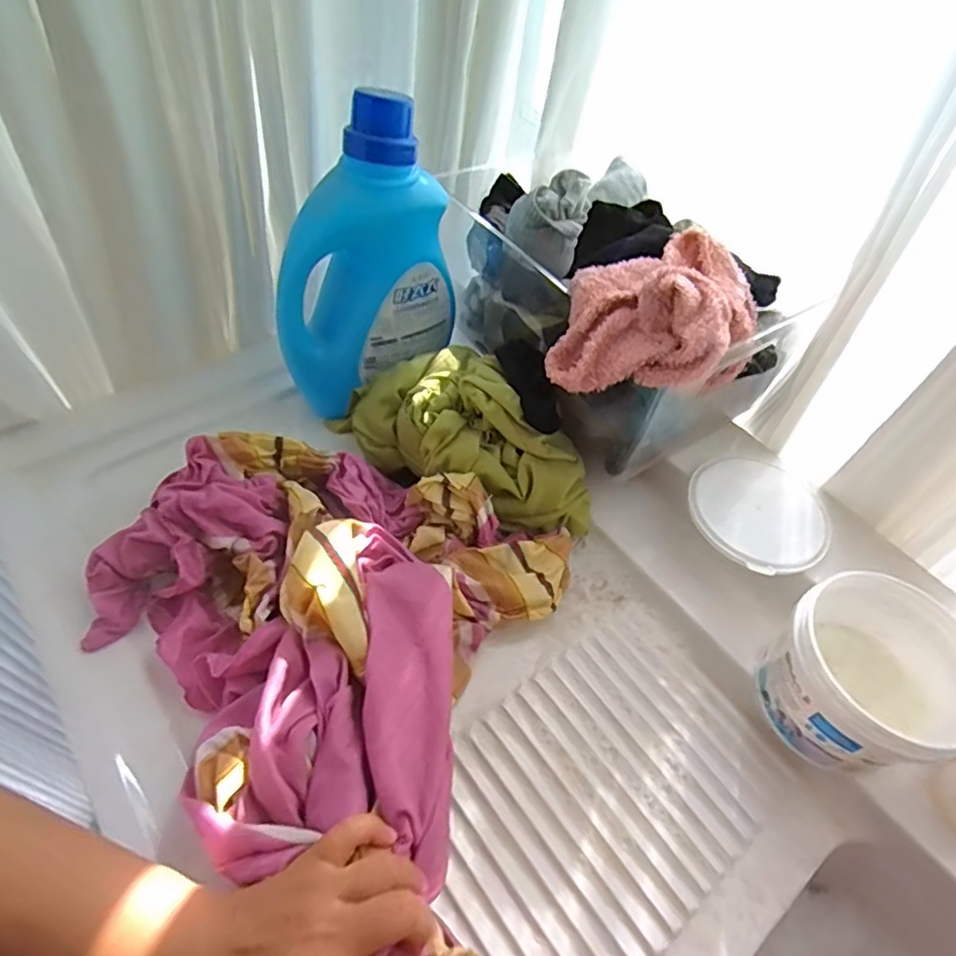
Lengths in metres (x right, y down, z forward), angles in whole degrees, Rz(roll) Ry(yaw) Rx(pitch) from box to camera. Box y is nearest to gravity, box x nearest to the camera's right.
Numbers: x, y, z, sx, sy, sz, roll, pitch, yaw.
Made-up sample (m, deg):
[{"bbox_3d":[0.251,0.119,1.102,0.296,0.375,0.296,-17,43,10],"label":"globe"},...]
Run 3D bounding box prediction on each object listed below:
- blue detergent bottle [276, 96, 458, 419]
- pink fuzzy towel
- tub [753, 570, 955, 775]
[{"bbox_3d":[-0.096,-0.183,0.573,0.081,0.252,0.148,38,58,21],"label":"blue detergent bottle"},{"bbox_3d":[0.145,-0.122,0.489,0.145,0.097,0.170,24,54,12],"label":"pink fuzzy towel"},{"bbox_3d":[0.293,0.155,0.481,0.140,0.112,0.122,-22,58,-21],"label":"tub"}]

